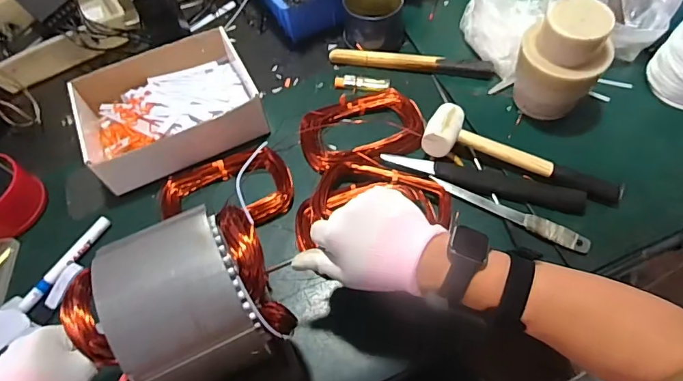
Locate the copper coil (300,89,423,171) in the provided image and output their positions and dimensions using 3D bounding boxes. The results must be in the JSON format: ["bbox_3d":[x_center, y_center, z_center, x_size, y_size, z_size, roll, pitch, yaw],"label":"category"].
[{"bbox_3d":[0.029,-0.091,0.666,0.176,0.031,0.107,-13,61,-4],"label":"copper coil"}]

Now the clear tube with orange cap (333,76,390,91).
[{"bbox_3d":[0.033,-0.169,0.719,0.086,0.012,0.023,6,62,6],"label":"clear tube with orange cap"}]

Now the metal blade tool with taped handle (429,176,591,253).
[{"bbox_3d":[0.215,0.030,0.586,0.203,0.004,0.023,23,81,15],"label":"metal blade tool with taped handle"}]

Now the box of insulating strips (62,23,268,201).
[{"bbox_3d":[-0.255,-0.123,0.677,0.247,0.073,0.194,-24,63,-10],"label":"box of insulating strips"}]

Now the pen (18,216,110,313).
[{"bbox_3d":[-0.359,0.093,0.590,0.019,0.012,0.143,28,66,17],"label":"pen"}]

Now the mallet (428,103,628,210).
[{"bbox_3d":[0.243,-0.049,0.608,0.263,0.051,0.090,18,64,13],"label":"mallet"}]

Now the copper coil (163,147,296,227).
[{"bbox_3d":[-0.157,0.003,0.621,0.175,0.027,0.117,-19,62,-7],"label":"copper coil"}]

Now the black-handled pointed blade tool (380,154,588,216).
[{"bbox_3d":[0.188,-0.015,0.607,0.266,0.022,0.034,15,63,11],"label":"black-handled pointed blade tool"}]

